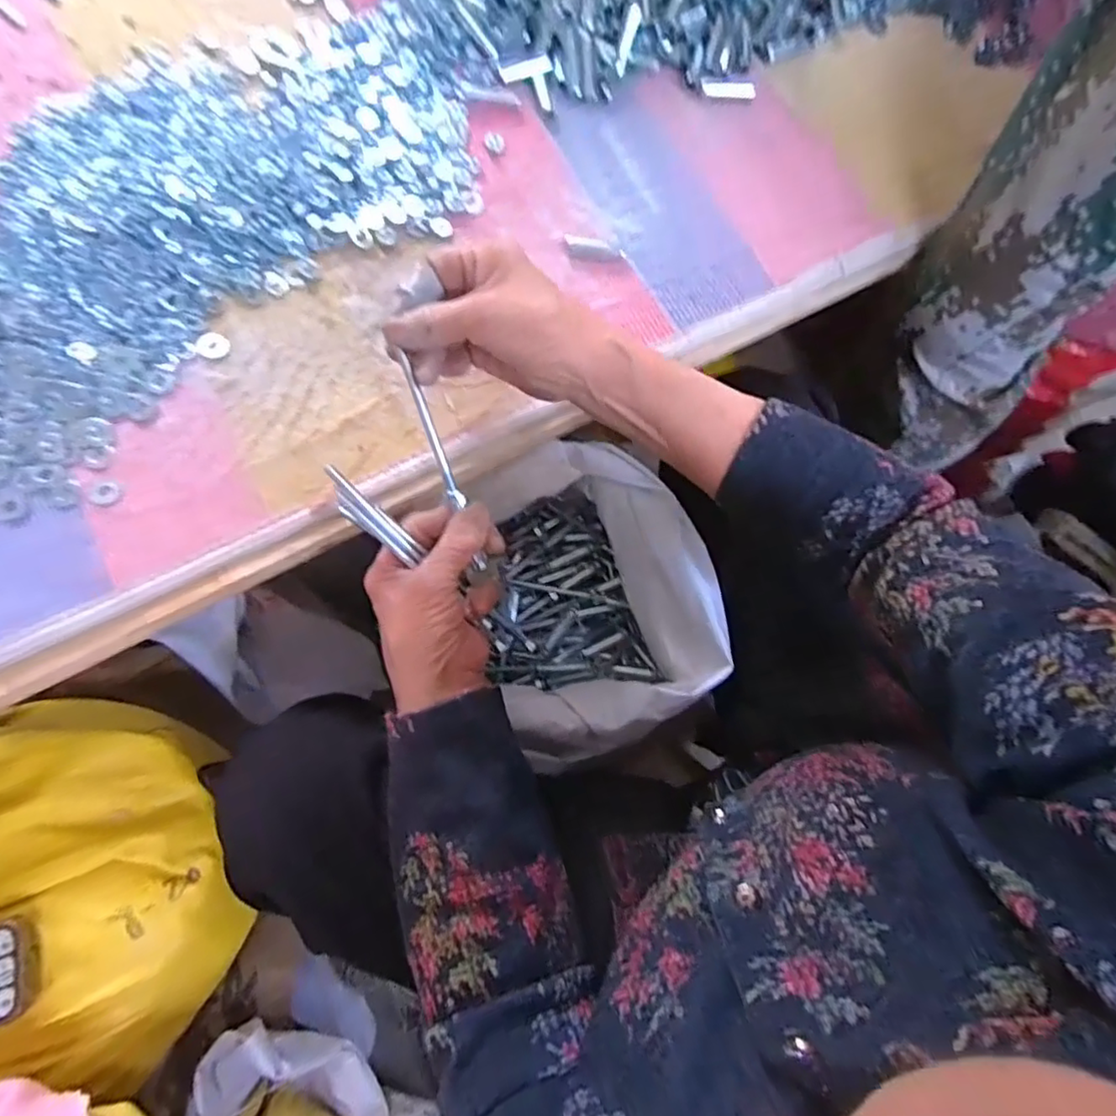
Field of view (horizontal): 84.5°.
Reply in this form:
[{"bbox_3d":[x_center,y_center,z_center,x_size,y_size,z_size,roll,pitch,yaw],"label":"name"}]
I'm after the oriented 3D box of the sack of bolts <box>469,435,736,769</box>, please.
[{"bbox_3d":[0.040,0.040,0.563,0.208,0.166,0.243,-1,75,-3],"label":"sack of bolts"}]

